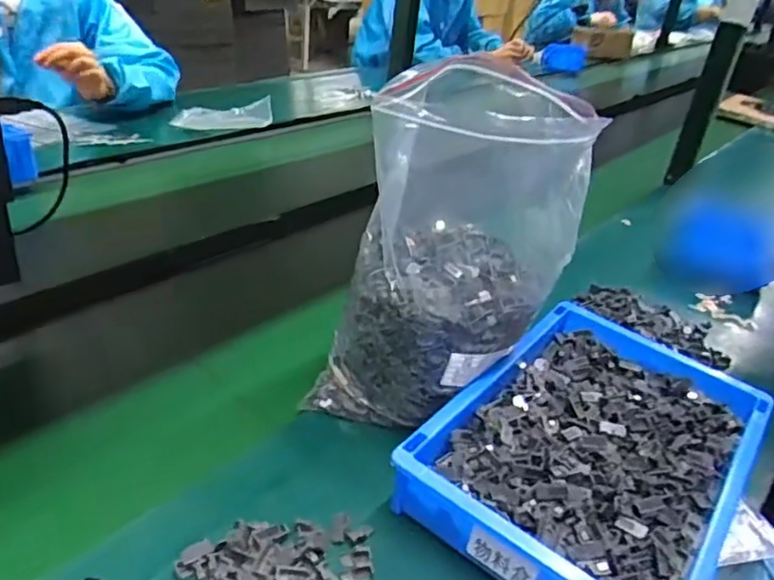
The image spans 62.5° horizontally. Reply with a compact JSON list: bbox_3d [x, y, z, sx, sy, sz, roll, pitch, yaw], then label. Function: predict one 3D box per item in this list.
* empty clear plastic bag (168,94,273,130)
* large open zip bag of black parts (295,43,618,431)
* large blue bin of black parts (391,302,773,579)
[{"bbox_3d":[-0.335,-0.361,1.320,0.214,0.023,0.098,2,45,12],"label":"empty clear plastic bag"},{"bbox_3d":[0.060,-0.022,0.548,0.156,0.295,0.191,24,35,27],"label":"large open zip bag of black parts"},{"bbox_3d":[0.176,0.136,0.532,0.210,0.077,0.317,26,35,29],"label":"large blue bin of black parts"}]

